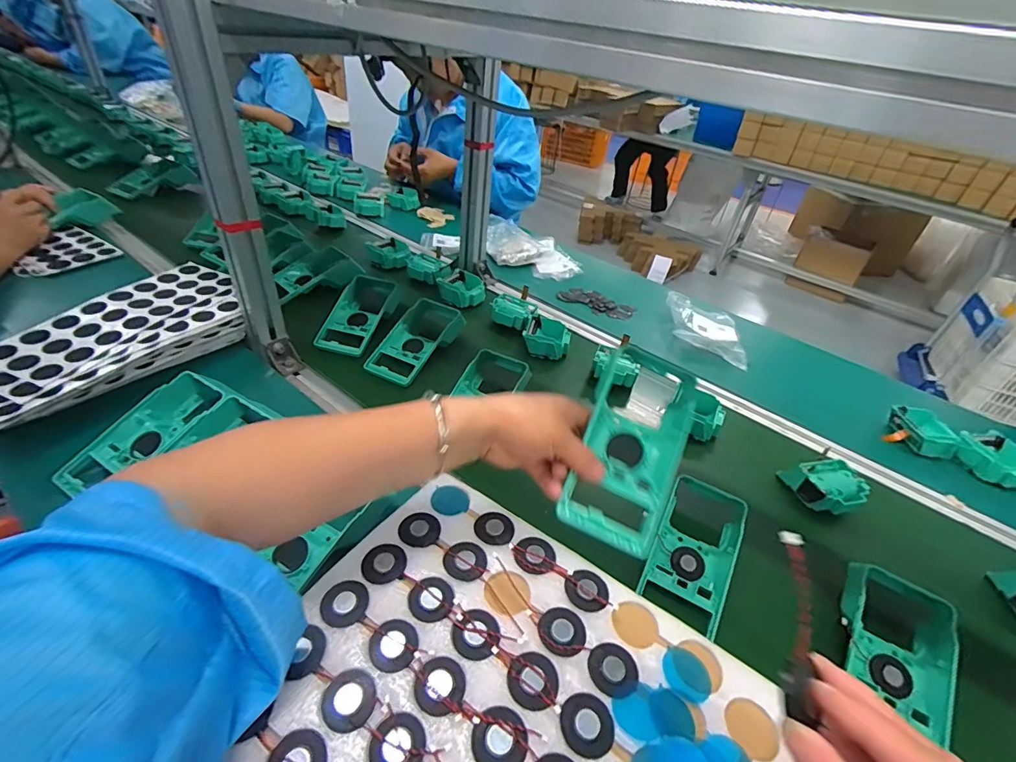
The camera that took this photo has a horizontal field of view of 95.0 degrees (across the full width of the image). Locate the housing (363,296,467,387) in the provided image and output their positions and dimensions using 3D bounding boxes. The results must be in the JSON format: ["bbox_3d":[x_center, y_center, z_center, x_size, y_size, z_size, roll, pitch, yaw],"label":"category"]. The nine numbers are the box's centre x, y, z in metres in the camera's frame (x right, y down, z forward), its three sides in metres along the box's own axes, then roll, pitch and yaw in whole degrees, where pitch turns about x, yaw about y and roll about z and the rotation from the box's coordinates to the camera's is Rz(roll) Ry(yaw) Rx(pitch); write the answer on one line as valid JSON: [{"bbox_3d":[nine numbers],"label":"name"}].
[{"bbox_3d":[-0.139,-0.074,0.762,0.088,0.056,0.220,21,40,17],"label":"housing"}]

